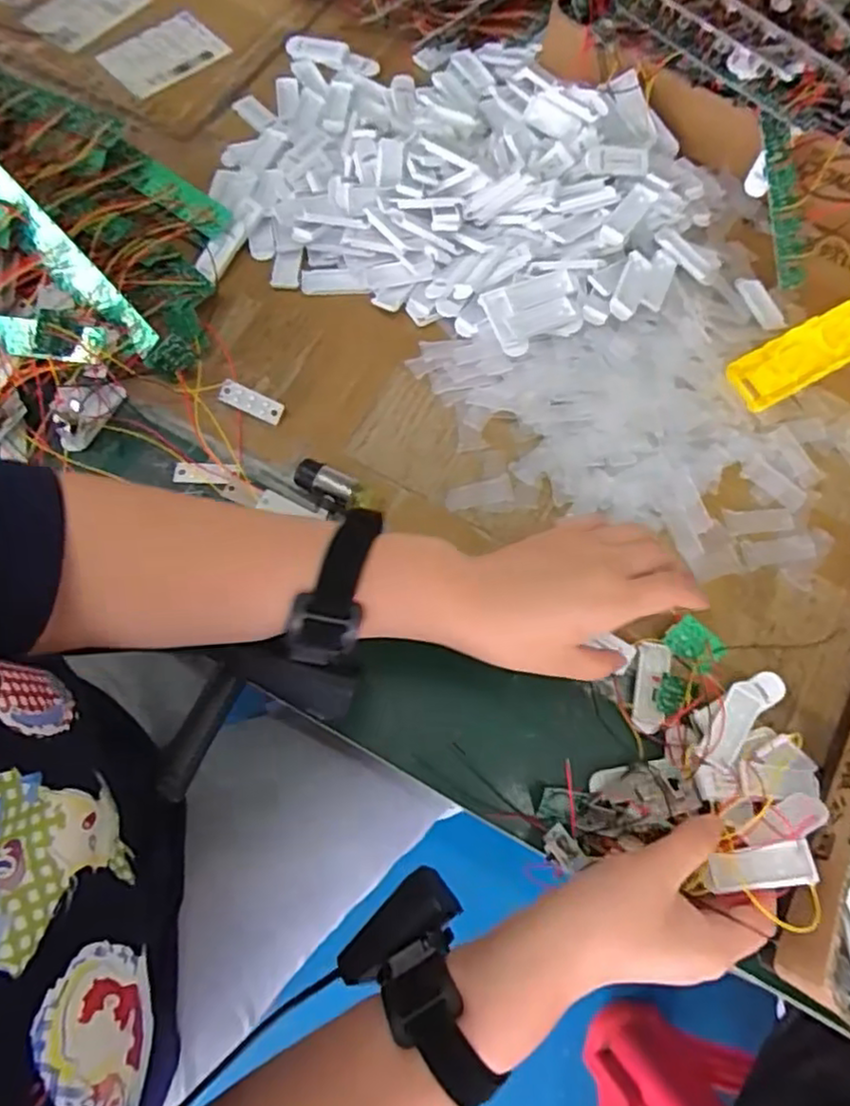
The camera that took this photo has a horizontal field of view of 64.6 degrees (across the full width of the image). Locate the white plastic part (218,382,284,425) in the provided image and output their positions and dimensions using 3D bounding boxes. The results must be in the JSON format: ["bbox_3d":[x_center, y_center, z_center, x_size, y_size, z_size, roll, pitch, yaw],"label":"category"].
[{"bbox_3d":[-0.129,-0.111,0.498,0.046,0.004,0.017,22,114,-8],"label":"white plastic part"}]

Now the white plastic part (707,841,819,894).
[{"bbox_3d":[0.180,0.170,0.361,0.053,0.008,0.020,-19,72,18],"label":"white plastic part"}]

